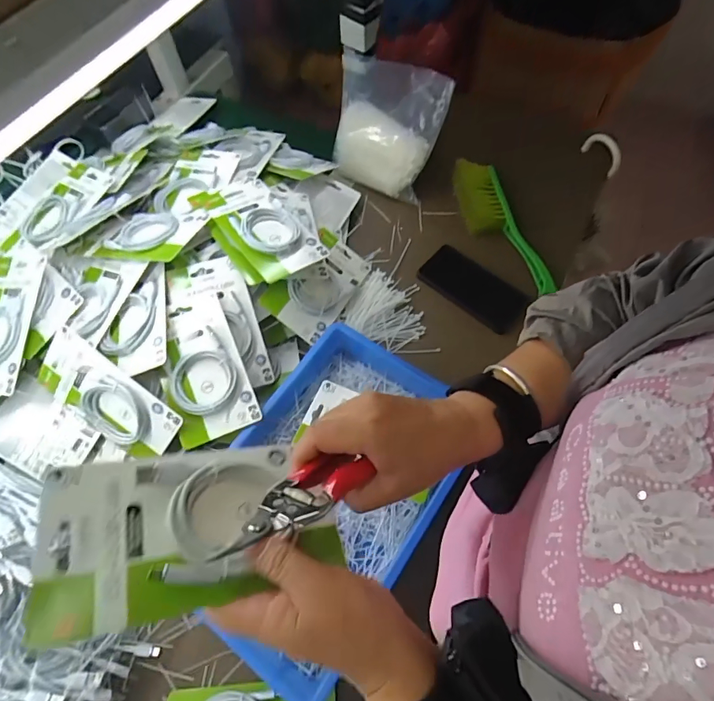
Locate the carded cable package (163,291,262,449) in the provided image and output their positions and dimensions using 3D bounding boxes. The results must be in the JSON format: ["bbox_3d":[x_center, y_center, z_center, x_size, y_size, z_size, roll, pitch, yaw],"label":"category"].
[{"bbox_3d":[-0.191,0.017,0.546,0.091,0.018,0.179,-18,79,-9],"label":"carded cable package"}]

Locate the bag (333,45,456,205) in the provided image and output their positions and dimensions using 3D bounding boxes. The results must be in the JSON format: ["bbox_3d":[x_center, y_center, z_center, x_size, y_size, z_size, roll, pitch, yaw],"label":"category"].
[{"bbox_3d":[0.049,-0.369,0.739,0.176,0.196,0.046,19,37,5],"label":"bag"}]

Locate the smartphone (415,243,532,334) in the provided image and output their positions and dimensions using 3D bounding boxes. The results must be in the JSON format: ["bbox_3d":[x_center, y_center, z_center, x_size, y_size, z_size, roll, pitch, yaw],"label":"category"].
[{"bbox_3d":[0.183,-0.101,0.691,0.168,0.010,0.082,39,71,19],"label":"smartphone"}]

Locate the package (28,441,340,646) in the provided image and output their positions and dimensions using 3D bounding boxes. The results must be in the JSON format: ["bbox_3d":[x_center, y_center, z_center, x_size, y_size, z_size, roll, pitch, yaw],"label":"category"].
[{"bbox_3d":[-0.099,0.107,0.280,0.168,0.013,0.100,-1,45,-26],"label":"package"}]

